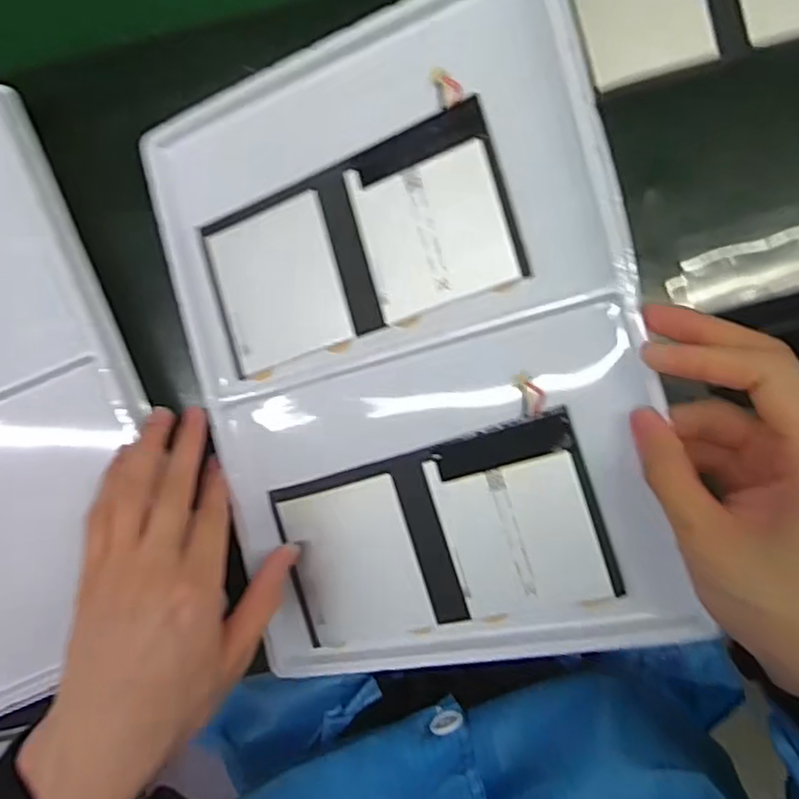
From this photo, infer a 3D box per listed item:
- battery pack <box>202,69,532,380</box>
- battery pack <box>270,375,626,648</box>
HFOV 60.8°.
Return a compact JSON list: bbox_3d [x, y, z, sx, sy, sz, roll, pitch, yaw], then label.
[{"bbox_3d":[-0.026,-0.080,0.359,0.169,0.004,0.095,-18,87,23],"label":"battery pack"},{"bbox_3d":[0.016,0.069,0.352,0.169,0.007,0.095,-19,88,24],"label":"battery pack"}]

